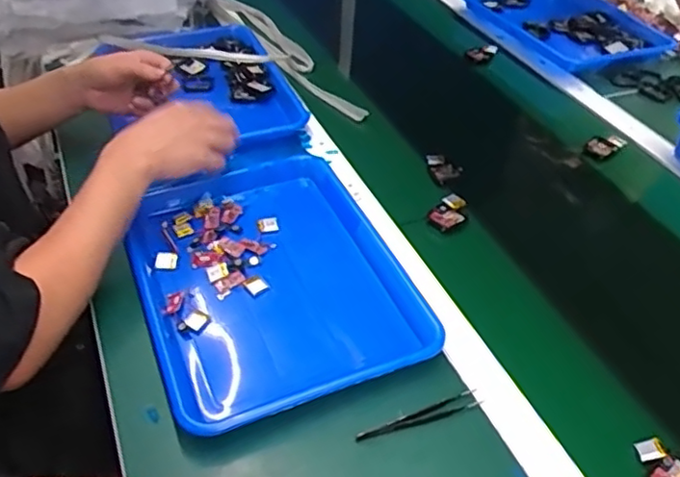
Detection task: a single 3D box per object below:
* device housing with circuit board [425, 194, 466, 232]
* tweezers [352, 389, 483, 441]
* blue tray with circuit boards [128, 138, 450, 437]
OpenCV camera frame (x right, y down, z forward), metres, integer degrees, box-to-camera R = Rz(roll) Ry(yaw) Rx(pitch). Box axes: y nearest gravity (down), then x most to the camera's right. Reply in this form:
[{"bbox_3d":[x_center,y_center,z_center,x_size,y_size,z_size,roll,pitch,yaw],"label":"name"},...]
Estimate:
[{"bbox_3d":[0.130,-0.030,0.743,0.037,0.011,0.056,34,51,29],"label":"device housing with circuit board"},{"bbox_3d":[0.071,0.156,0.548,0.117,0.010,0.016,-15,46,-19],"label":"tweezers"},{"bbox_3d":[-0.076,0.035,0.663,0.254,0.035,0.344,-15,46,-19],"label":"blue tray with circuit boards"}]

